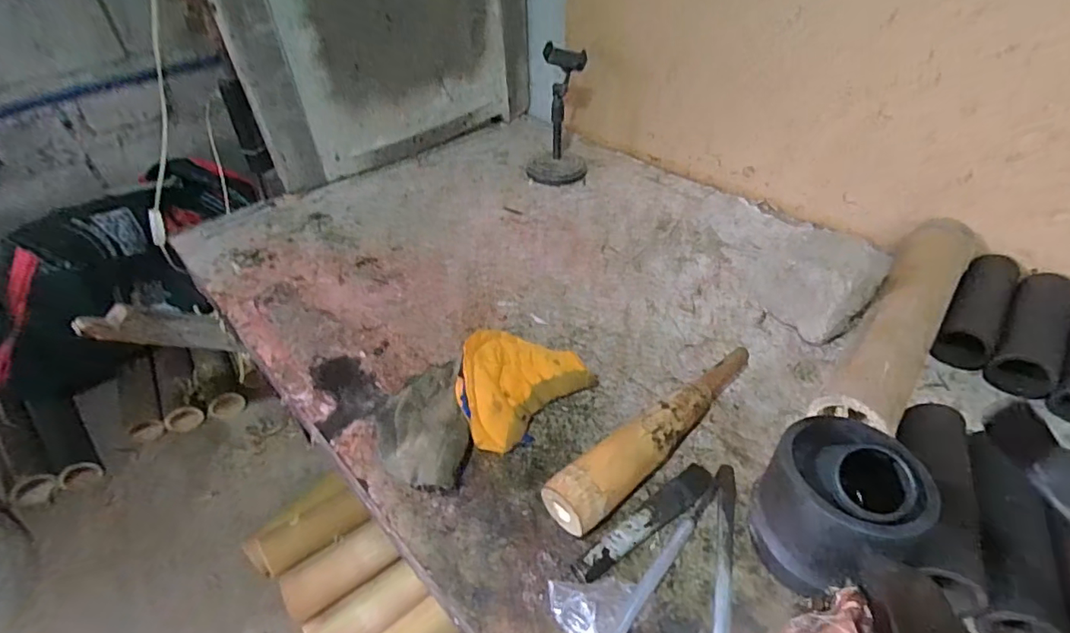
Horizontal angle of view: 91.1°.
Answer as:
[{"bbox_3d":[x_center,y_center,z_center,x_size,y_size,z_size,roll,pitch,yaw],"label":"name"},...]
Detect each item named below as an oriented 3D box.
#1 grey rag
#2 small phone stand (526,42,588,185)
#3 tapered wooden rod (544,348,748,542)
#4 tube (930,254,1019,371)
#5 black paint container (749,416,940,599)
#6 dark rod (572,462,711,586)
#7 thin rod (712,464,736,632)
[{"bbox_3d":[-0.112,0.104,0.516,0.089,0.044,0.159,-9,41,-11],"label":"grey rag"},{"bbox_3d":[0.044,-0.344,0.915,0.109,0.199,0.108,2,40,2],"label":"small phone stand"},{"bbox_3d":[0.130,0.109,0.505,0.279,0.053,0.047,-27,47,-29],"label":"tapered wooden rod"},{"bbox_3d":[0.523,-0.011,0.619,0.057,0.052,0.192,27,47,29],"label":"tube"},{"bbox_3d":[0.224,0.142,0.401,0.095,0.131,0.101,0,40,0],"label":"black paint container"},{"bbox_3d":[0.099,0.176,0.453,0.154,0.013,0.030,-28,47,-30],"label":"dark rod"},{"bbox_3d":[0.153,0.199,0.423,0.016,0.012,0.189,11,41,13],"label":"thin rod"}]

